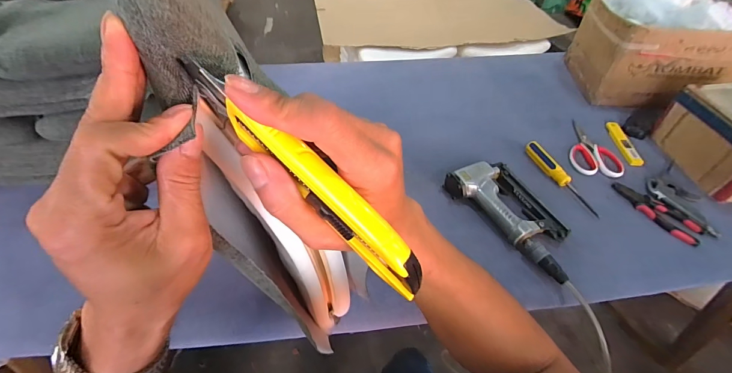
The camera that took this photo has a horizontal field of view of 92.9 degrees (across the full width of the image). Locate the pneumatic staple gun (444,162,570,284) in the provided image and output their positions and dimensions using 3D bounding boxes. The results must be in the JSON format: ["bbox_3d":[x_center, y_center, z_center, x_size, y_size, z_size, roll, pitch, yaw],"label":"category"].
[{"bbox_3d":[0.272,0.039,0.617,0.120,0.037,0.244,-28,54,-25],"label":"pneumatic staple gun"}]

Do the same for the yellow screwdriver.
[{"bbox_3d":[0.384,-0.022,0.686,0.032,0.021,0.194,-15,49,-16],"label":"yellow screwdriver"}]

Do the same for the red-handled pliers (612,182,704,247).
[{"bbox_3d":[0.530,0.044,0.640,0.044,0.021,0.154,-25,53,-23],"label":"red-handled pliers"}]

